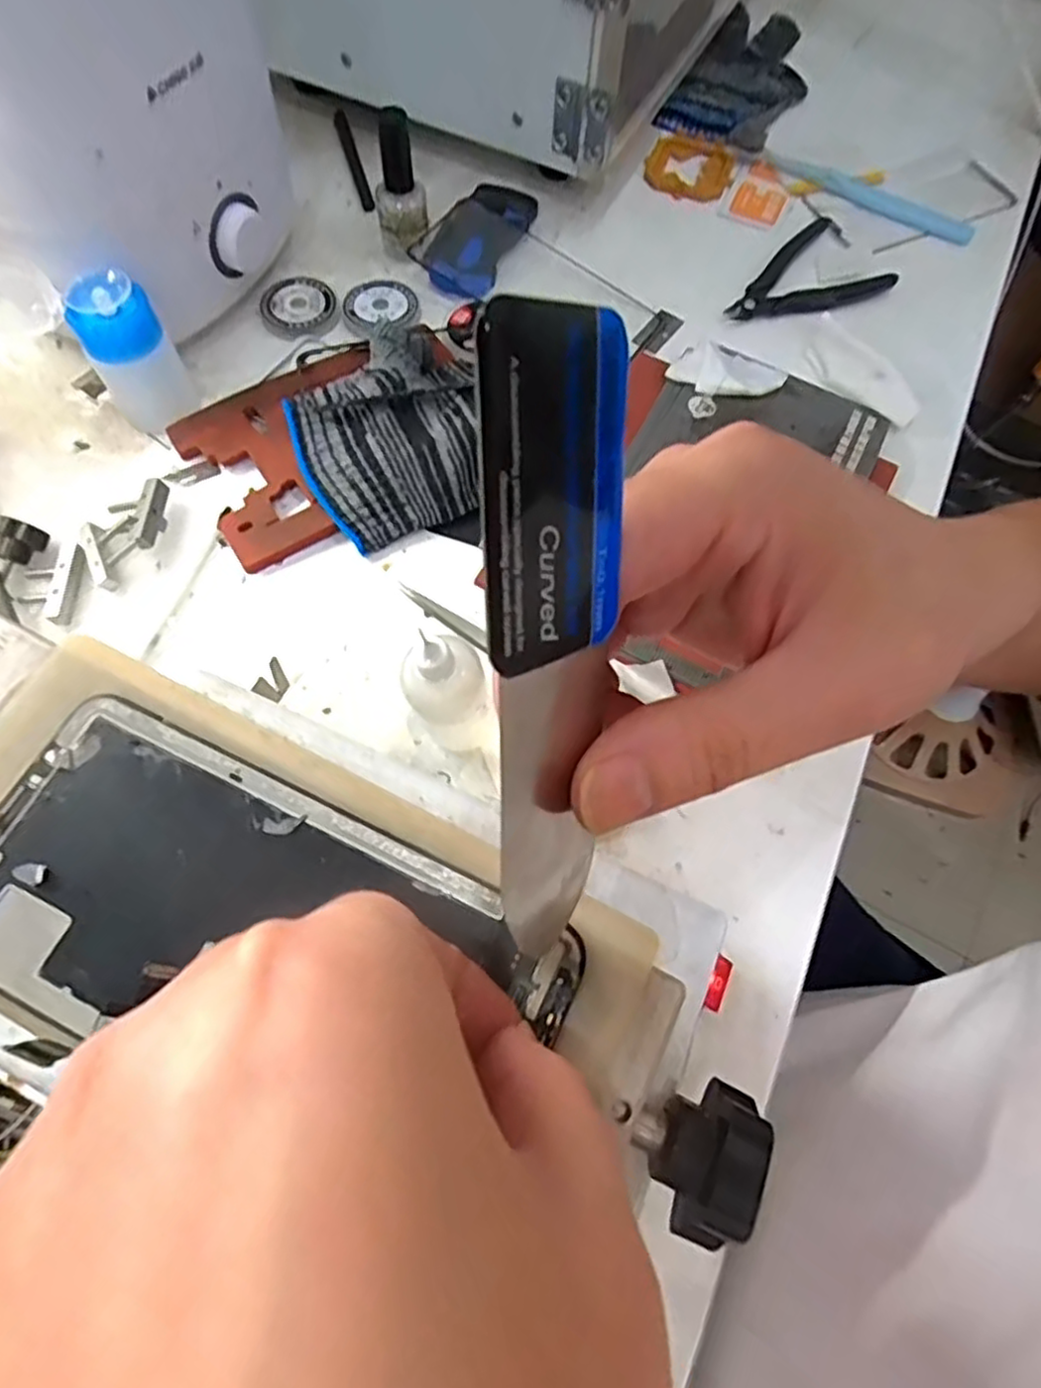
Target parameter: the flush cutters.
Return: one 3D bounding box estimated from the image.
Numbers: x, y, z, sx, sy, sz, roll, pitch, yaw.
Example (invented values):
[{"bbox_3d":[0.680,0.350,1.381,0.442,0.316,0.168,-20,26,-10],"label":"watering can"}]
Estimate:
[{"bbox_3d":[0.183,-0.275,0.459,0.110,0.009,0.077,-28,71,-14],"label":"flush cutters"}]

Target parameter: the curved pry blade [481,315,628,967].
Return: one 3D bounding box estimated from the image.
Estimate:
[{"bbox_3d":[0.006,-0.005,0.125,0.004,0.112,0.033,20,31,40],"label":"curved pry blade"}]

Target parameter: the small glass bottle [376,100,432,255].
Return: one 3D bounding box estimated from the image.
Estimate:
[{"bbox_3d":[-0.074,-0.314,0.433,0.032,0.075,0.025,-6,67,-5],"label":"small glass bottle"}]

